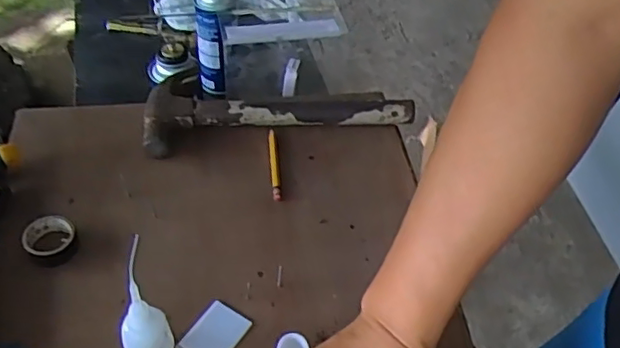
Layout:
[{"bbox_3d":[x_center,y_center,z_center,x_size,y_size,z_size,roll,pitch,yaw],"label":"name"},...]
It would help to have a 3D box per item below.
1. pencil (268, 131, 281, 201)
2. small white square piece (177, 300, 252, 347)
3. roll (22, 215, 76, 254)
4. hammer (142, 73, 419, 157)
[{"bbox_3d":[-0.037,-0.012,0.642,0.010,0.008,0.101,-1,47,-8],"label":"pencil"},{"bbox_3d":[-0.079,0.134,0.507,0.038,0.005,0.055,28,50,19],"label":"small white square piece"},{"bbox_3d":[-0.236,0.059,0.553,0.044,0.018,0.044,3,46,-4],"label":"roll"},{"bbox_3d":[-0.035,-0.075,0.679,0.295,0.035,0.095,-9,48,-12],"label":"hammer"}]

